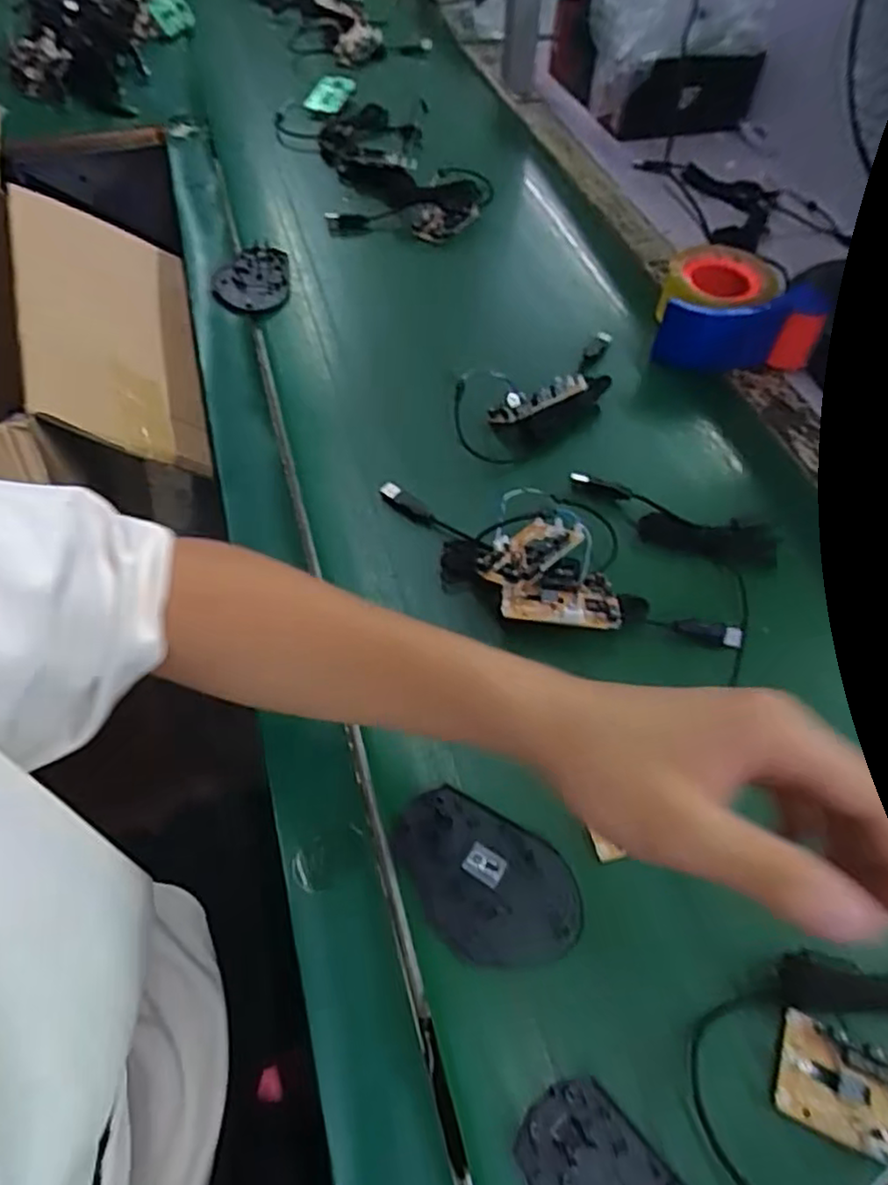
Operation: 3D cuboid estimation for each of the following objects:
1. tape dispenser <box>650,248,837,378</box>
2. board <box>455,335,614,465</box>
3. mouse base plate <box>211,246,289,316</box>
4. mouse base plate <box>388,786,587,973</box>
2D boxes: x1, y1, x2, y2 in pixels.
[{"bbox_3d":[0.279,-0.273,0.654,0.143,0.075,0.139,14,57,4],"label":"tape dispenser"},{"bbox_3d":[0.093,-0.180,0.600,0.215,0.039,0.088,-34,66,-23],"label":"board"},{"bbox_3d":[-0.194,-0.315,0.692,0.072,0.010,0.107,-3,58,-7],"label":"mouse base plate"},{"bbox_3d":[0.020,0.158,0.377,0.109,0.006,0.069,29,59,13],"label":"mouse base plate"}]

